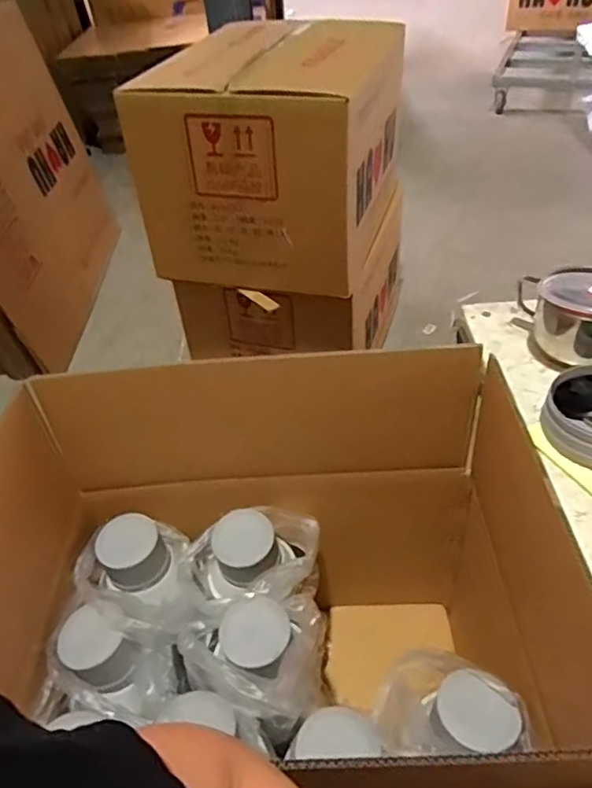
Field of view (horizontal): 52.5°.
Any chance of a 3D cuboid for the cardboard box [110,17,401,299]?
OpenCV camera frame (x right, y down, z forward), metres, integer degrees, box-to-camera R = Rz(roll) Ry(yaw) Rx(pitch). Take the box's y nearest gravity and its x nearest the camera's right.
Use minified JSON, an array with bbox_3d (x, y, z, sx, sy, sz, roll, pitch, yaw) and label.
[{"bbox_3d":[-0.038,-0.590,1.476,0.488,0.461,0.582,9,44,16],"label":"cardboard box"}]

